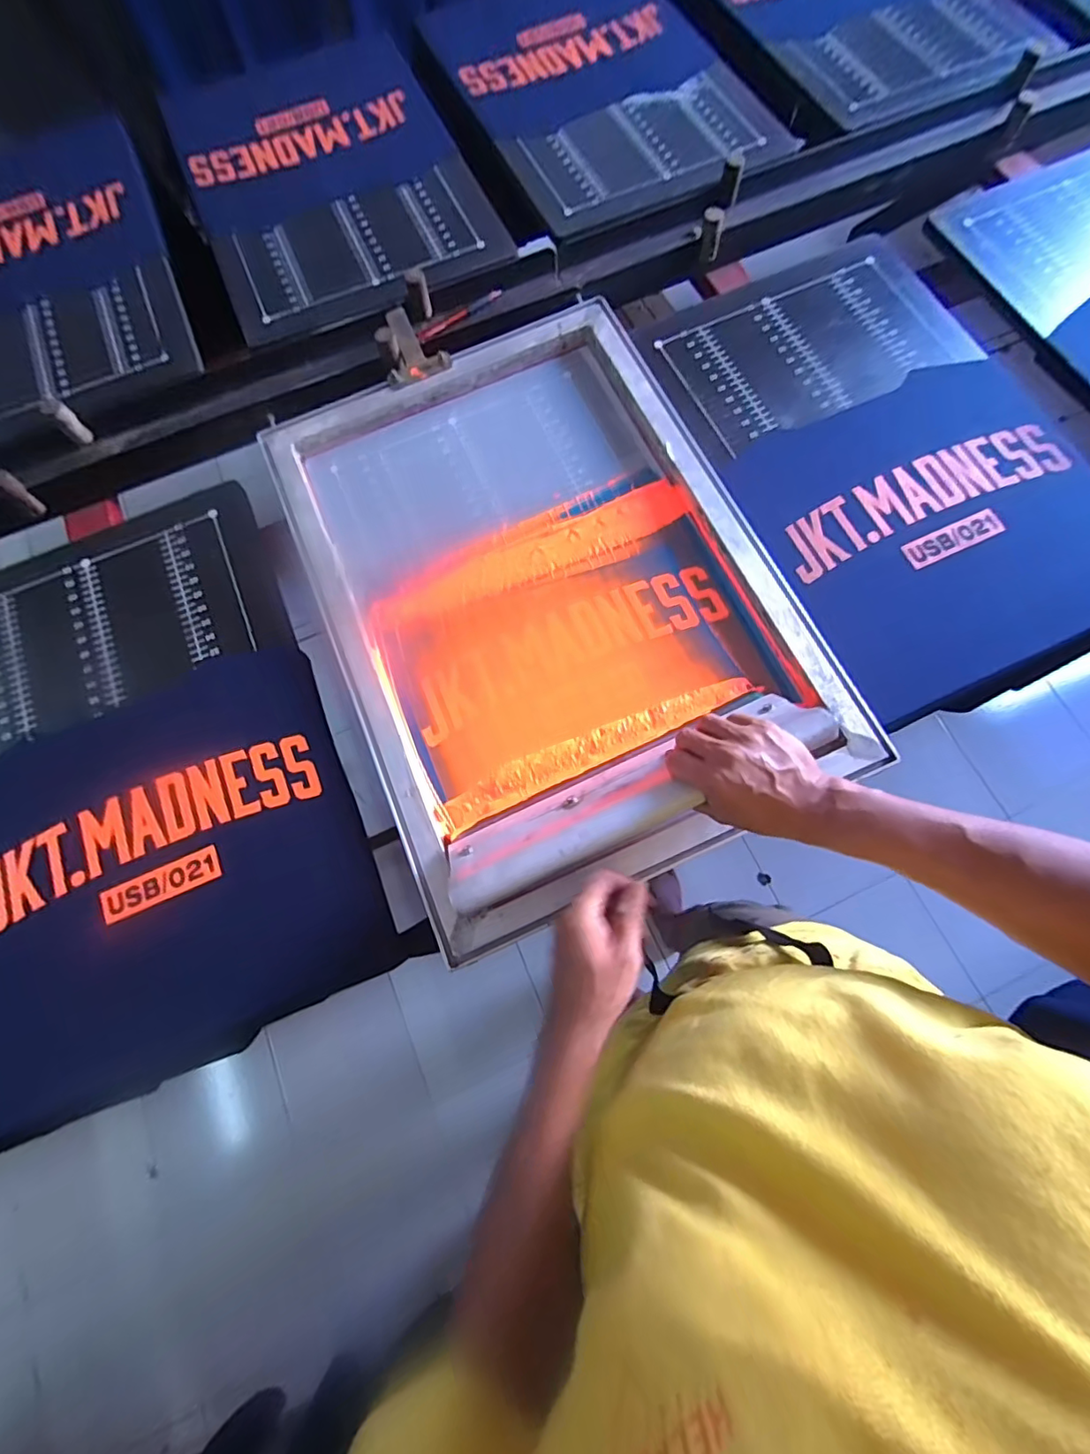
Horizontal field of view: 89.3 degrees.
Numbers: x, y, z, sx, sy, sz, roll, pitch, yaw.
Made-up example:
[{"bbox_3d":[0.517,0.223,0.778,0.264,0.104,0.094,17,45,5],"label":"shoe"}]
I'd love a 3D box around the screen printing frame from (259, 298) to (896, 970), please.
[{"bbox_3d":[-0.004,-0.156,0.602,0.457,0.049,0.631,-24,76,-4],"label":"screen printing frame"}]

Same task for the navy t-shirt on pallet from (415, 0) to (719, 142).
[{"bbox_3d":[0.037,-1.121,0.901,0.391,0.021,0.339,-23,75,-5],"label":"navy t-shirt on pallet"}]

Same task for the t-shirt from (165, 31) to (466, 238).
[{"bbox_3d":[-0.388,-0.968,0.891,0.403,0.036,0.416,-22,75,-4],"label":"t-shirt"}]

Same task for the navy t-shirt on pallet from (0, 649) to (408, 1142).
[{"bbox_3d":[-0.390,0.143,0.572,0.397,0.032,0.374,-24,75,-5],"label":"navy t-shirt on pallet"}]

